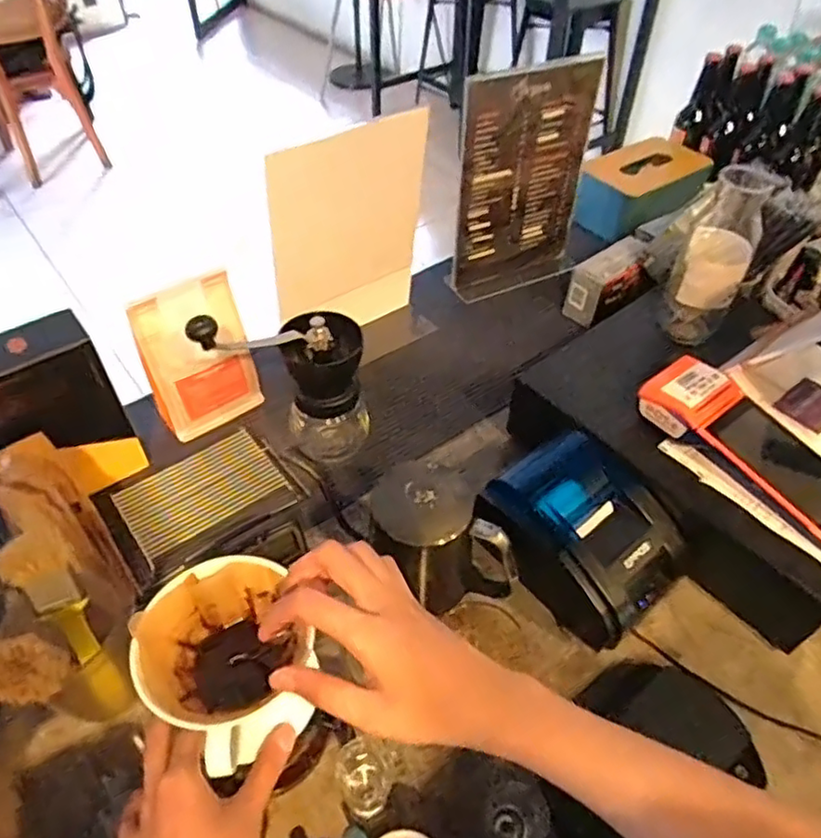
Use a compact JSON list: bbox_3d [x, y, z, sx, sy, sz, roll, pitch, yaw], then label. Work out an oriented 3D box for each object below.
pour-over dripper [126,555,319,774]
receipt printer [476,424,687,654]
[{"bbox_3d":[-0.124,0.170,0.443,0.102,0.096,0.112,1,47,-1],"label":"pour-over dripper"},{"bbox_3d":[0.171,0.110,0.623,0.131,0.101,0.175,-32,55,-27],"label":"receipt printer"}]

